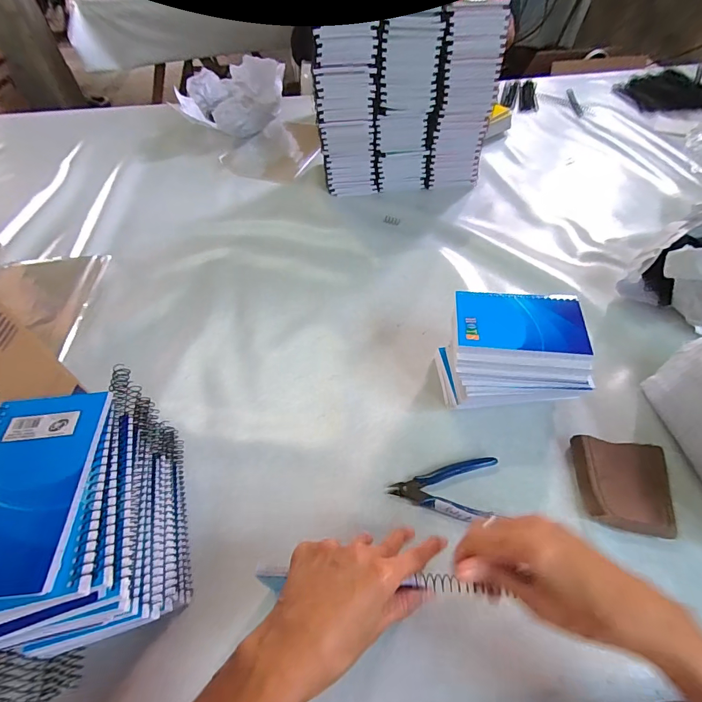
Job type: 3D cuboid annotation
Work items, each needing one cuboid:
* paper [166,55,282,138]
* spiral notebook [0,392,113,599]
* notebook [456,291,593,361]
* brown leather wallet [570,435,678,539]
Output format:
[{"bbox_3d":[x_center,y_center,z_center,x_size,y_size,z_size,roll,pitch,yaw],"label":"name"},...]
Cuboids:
[{"bbox_3d":[-0.272,-0.597,0.928,0.236,0.093,0.233,-8,52,-4],"label":"paper"},{"bbox_3d":[-0.216,0.086,0.260,0.084,0.014,0.135,-5,50,1],"label":"spiral notebook"},{"bbox_3d":[0.178,-0.031,0.413,0.127,0.010,0.081,5,52,6],"label":"notebook"},{"bbox_3d":[0.274,0.134,0.394,0.086,0.017,0.088,8,52,9],"label":"brown leather wallet"}]

